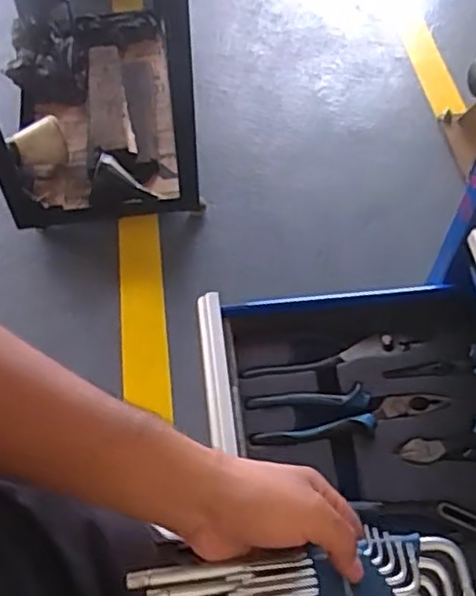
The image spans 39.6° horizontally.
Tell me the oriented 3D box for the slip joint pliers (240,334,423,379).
[{"bbox_3d":[0.096,0.061,0.683,0.187,0.014,0.023,-14,56,-8],"label":"slip joint pliers"}]

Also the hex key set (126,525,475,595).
[{"bbox_3d":[0.048,0.190,0.434,0.226,0.024,0.060,2,55,-12],"label":"hex key set"}]

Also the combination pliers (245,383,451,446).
[{"bbox_3d":[0.109,0.110,0.651,0.195,0.014,0.047,-7,56,-3],"label":"combination pliers"}]

